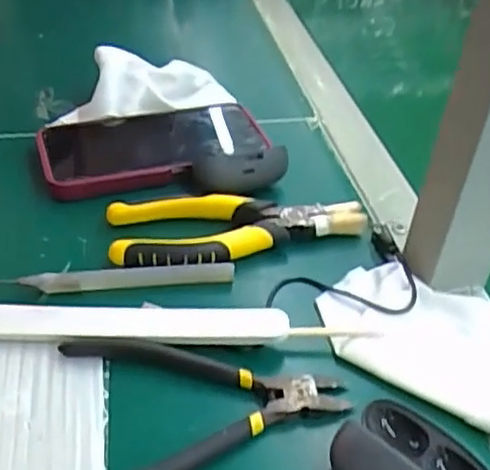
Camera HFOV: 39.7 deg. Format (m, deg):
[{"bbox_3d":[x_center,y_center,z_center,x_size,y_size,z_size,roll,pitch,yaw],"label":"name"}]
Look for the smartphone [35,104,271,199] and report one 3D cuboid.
[{"bbox_3d":[-0.069,-0.066,0.505,0.161,0.018,0.083,-7,41,-12],"label":"smartphone"}]

